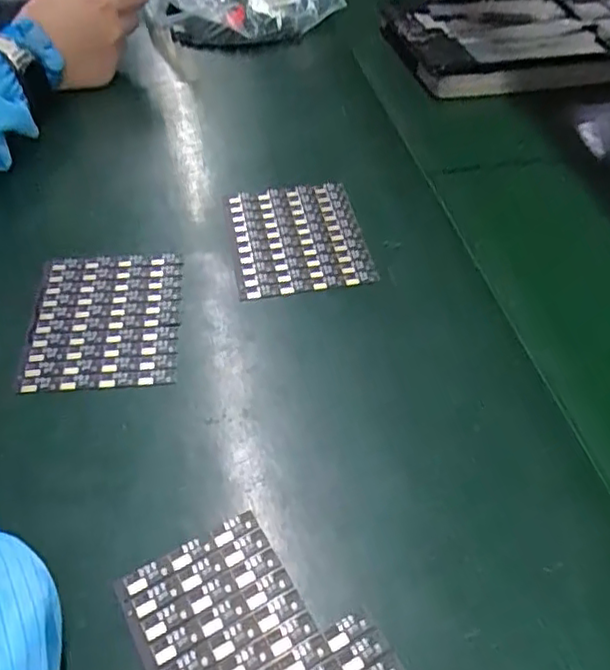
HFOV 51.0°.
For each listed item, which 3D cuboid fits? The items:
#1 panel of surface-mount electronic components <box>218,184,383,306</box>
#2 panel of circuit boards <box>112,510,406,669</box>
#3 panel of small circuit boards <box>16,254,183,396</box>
[{"bbox_3d":[-0.006,-0.065,0.418,0.086,0.007,0.101,-9,49,-6],"label":"panel of surface-mount electronic components"},{"bbox_3d":[-0.018,0.119,0.249,0.083,0.004,0.099,-25,53,-19],"label":"panel of circuit boards"},{"bbox_3d":[-0.112,-0.011,0.361,0.080,0.004,0.096,-4,49,-2],"label":"panel of small circuit boards"}]

